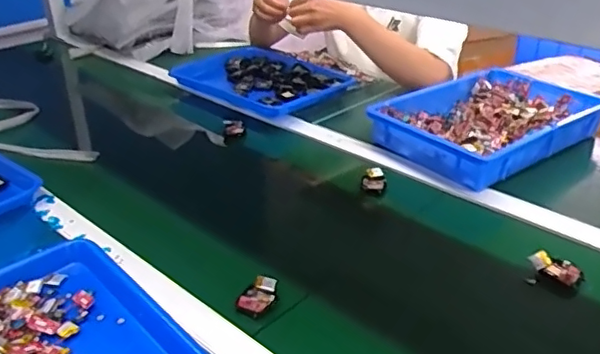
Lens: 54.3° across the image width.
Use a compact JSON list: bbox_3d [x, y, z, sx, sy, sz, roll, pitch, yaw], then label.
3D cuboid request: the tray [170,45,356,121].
[{"bbox_3d":[-0.082,-0.213,1.254,0.353,0.040,0.250,23,38,37],"label":"tray"}]

